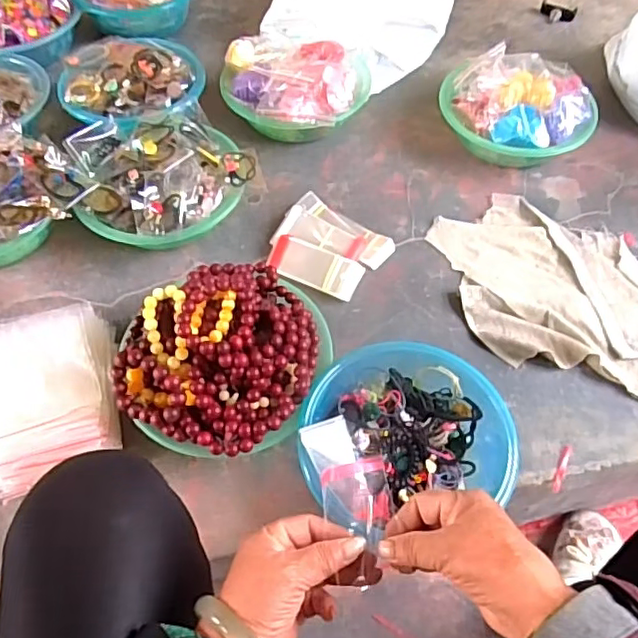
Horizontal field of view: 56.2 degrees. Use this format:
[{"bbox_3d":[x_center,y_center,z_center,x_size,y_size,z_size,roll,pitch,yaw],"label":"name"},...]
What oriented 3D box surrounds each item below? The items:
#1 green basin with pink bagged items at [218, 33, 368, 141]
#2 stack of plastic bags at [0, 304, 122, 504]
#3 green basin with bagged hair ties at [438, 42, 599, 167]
[{"bbox_3d":[-0.039,-0.364,0.967,0.232,0.105,0.195,7,56,4],"label":"green basin with pink bagged items"},{"bbox_3d":[-0.310,0.079,0.693,0.145,0.074,0.239,-15,59,-11],"label":"stack of plastic bags"},{"bbox_3d":[0.314,-0.338,0.955,0.238,0.113,0.215,20,59,12],"label":"green basin with bagged hair ties"}]

